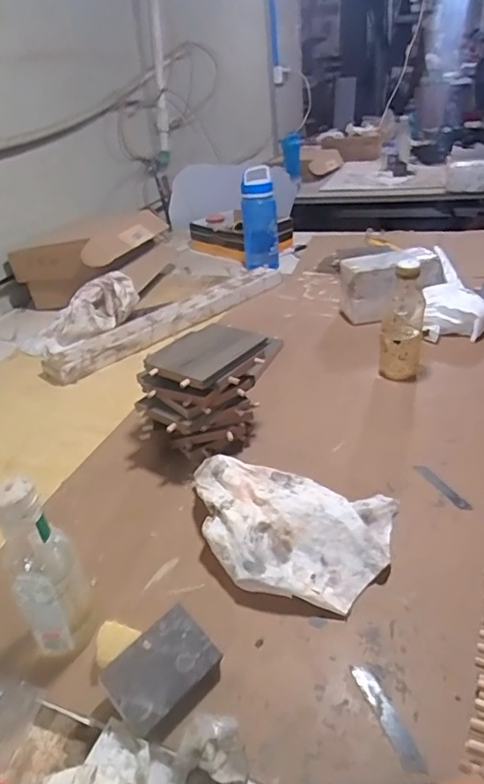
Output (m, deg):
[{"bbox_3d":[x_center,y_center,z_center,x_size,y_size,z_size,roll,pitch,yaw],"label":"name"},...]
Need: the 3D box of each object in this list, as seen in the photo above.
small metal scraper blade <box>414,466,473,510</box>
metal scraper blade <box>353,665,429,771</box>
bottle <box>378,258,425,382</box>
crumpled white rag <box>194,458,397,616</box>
[{"bbox_3d":[0.271,0.127,0.714,0.020,0.004,0.099,-16,32,-16],"label":"small metal scraper blade"},{"bbox_3d":[0.130,0.290,0.471,0.019,0.007,0.097,-13,32,-12],"label":"metal scraper blade"},{"bbox_3d":[0.284,-0.117,0.931,0.070,0.223,0.058,5,32,17],"label":"bottle"},{"bbox_3d":[0.051,0.165,0.640,0.249,0.058,0.168,4,32,16],"label":"crumpled white rag"}]

